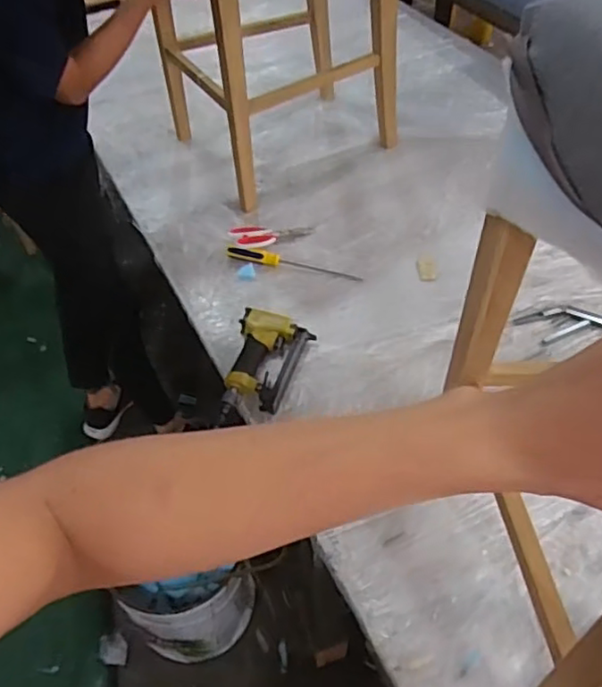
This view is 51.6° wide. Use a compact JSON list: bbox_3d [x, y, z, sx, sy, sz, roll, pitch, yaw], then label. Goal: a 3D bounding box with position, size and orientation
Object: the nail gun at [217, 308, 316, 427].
[{"bbox_3d":[-0.063,0.030,1.090,0.137,0.044,0.199,10,50,11],"label":"nail gun"}]

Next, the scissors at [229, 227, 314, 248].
[{"bbox_3d":[-0.061,-0.233,1.328,0.175,0.017,0.074,-6,49,-2],"label":"scissors"}]

